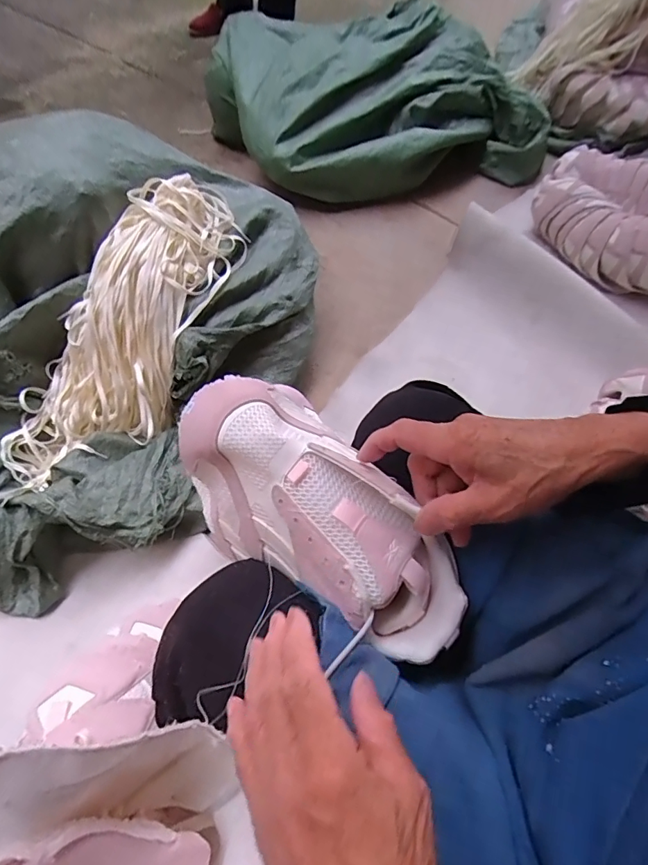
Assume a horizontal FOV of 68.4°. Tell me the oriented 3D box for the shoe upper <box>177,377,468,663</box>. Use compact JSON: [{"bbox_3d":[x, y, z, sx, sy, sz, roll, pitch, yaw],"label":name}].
[{"bbox_3d":[-0.002,0.062,0.358,0.235,0.109,0.108,42,65,3],"label":"shoe upper"}]

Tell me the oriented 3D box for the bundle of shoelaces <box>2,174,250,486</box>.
[{"bbox_3d":[-0.301,-0.154,0.752,0.188,0.124,0.537,31,90,17],"label":"bundle of shoelaces"}]

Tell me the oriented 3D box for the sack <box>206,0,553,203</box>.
[{"bbox_3d":[0.146,-0.833,1.197,0.786,0.230,0.498,-18,65,-14],"label":"sack"}]

